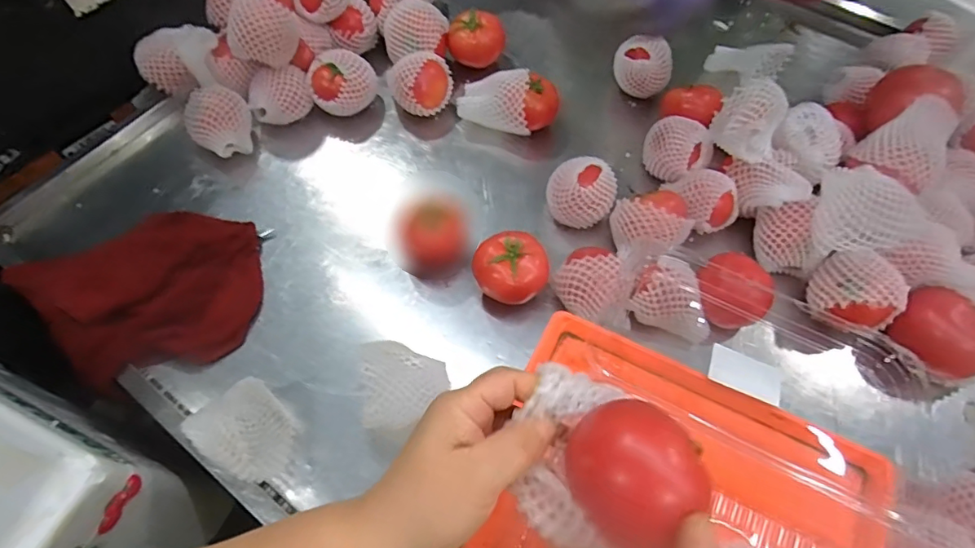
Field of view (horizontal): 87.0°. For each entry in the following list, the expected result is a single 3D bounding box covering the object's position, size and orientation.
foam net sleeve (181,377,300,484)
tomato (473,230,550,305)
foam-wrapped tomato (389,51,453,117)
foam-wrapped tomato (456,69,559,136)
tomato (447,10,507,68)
[{"bbox_3d":[-0.236,0.155,0.513,0.098,0.066,0.080,30,66,16],"label":"foam net sleeve"},{"bbox_3d":[0.027,-0.003,0.601,0.081,0.071,0.075,-1,63,3],"label":"tomato"},{"bbox_3d":[-0.093,-0.270,0.740,0.085,0.077,0.070,-23,64,-11],"label":"foam-wrapped tomato"},{"bbox_3d":[0.029,-0.233,0.720,0.137,0.077,0.065,0,62,1],"label":"foam-wrapped tomato"},{"bbox_3d":[-0.015,-0.358,0.788,0.083,0.067,0.079,3,62,2],"label":"tomato"}]

